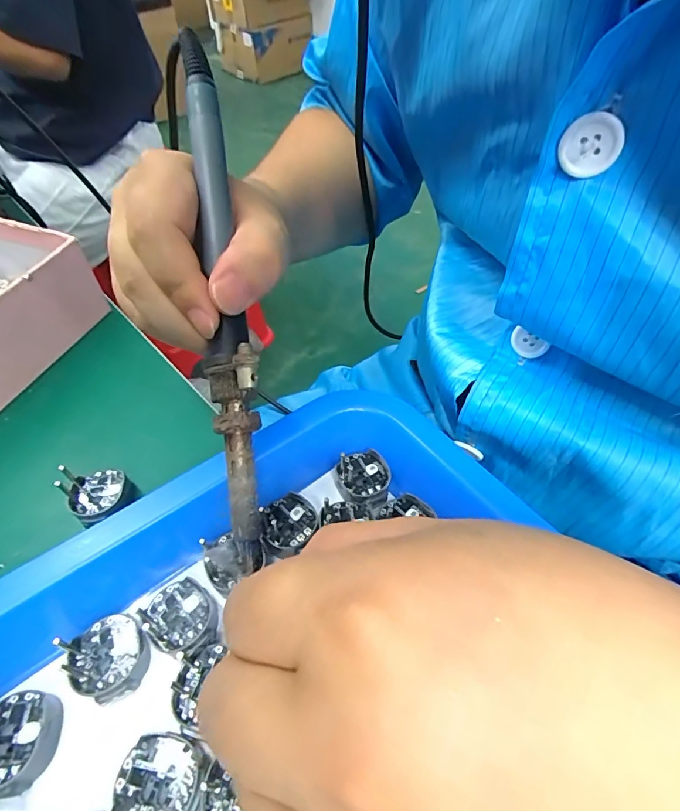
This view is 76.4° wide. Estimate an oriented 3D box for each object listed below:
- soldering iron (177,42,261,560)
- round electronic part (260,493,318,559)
[{"bbox_3d":[-0.048,-0.047,0.181,0.019,0.024,0.225,-7,85,-7],"label":"soldering iron"},{"bbox_3d":[-0.024,0.055,0.200,0.027,0.005,0.025,1,52,-1],"label":"round electronic part"}]

